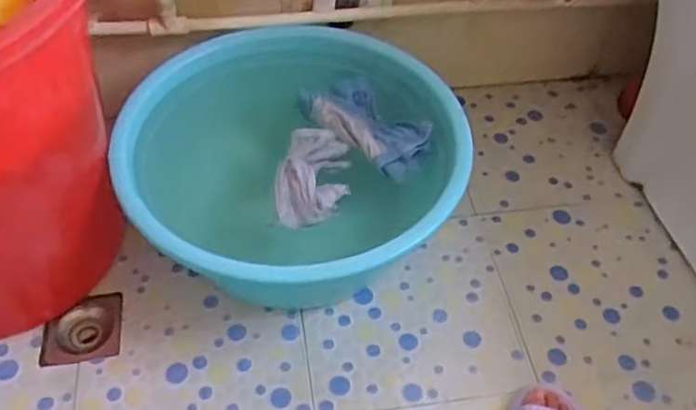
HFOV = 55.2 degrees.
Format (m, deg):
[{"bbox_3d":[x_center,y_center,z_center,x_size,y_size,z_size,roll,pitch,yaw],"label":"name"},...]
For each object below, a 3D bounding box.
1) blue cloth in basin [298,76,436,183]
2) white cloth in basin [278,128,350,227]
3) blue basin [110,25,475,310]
[{"bbox_3d":[0.030,-0.124,0.937,0.104,0.051,0.206,-35,60,-28],"label":"blue cloth in basin"},{"bbox_3d":[-0.046,-0.043,0.882,0.090,0.037,0.154,2,50,-1],"label":"white cloth in basin"},{"bbox_3d":[-0.082,-0.031,0.943,0.432,0.216,0.386,-26,56,-23],"label":"blue basin"}]

